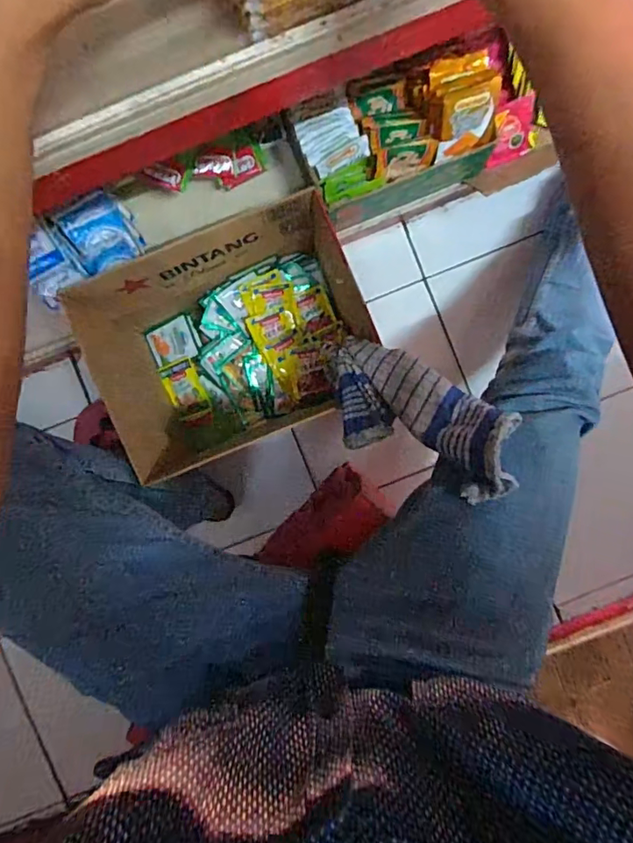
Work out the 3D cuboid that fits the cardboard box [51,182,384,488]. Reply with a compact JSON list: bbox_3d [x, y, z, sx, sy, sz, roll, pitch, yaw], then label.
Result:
[{"bbox_3d":[-0.108,-0.119,0.720,0.317,0.243,0.254,-23,91,1],"label":"cardboard box"}]

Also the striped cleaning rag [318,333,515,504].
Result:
[{"bbox_3d":[0.090,-0.010,0.537,0.258,0.051,0.114,37,92,29],"label":"striped cleaning rag"}]

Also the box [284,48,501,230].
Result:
[{"bbox_3d":[0.103,-0.400,0.700,0.248,0.124,0.162,-23,91,1],"label":"box"}]

